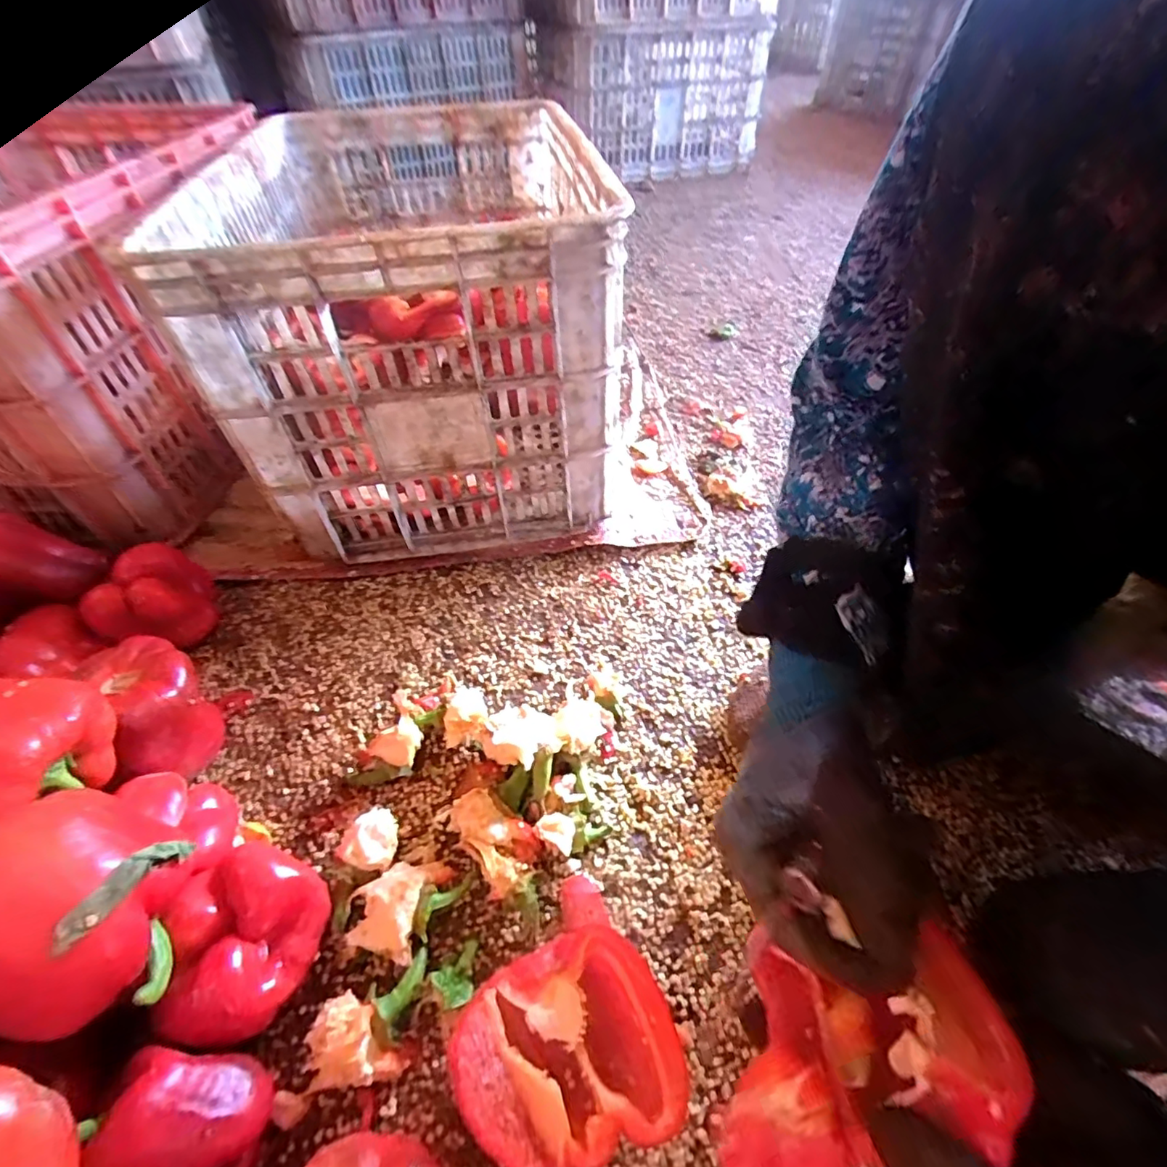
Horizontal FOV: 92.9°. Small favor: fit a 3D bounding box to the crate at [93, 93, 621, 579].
[{"bbox_3d":[-0.176,-0.326,0.631,0.331,0.301,0.534,-6,51,-6],"label":"crate"}]

